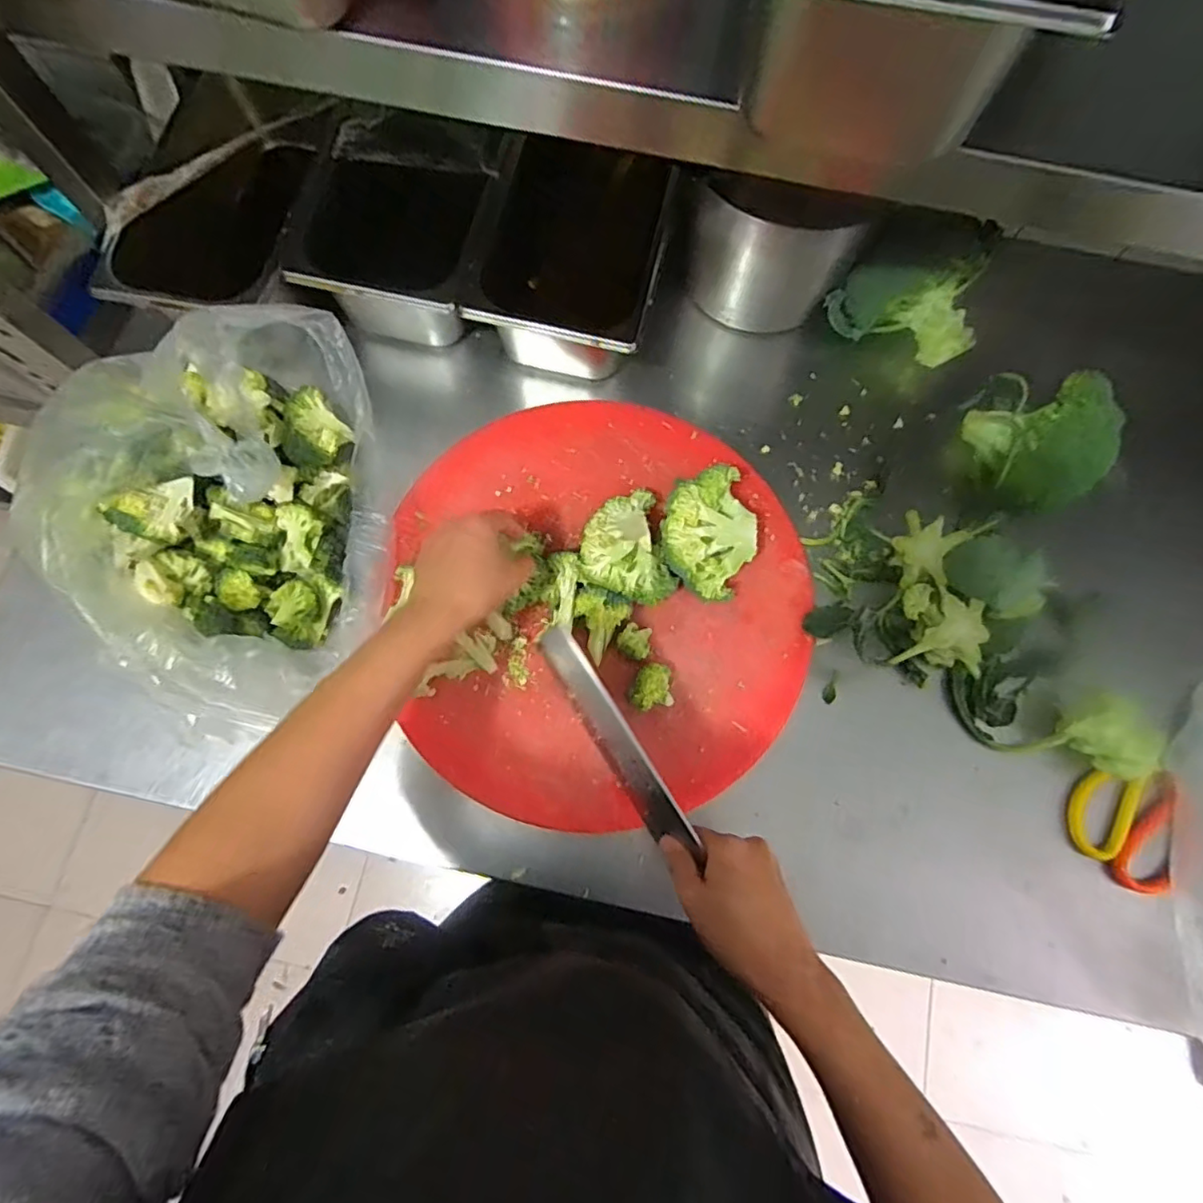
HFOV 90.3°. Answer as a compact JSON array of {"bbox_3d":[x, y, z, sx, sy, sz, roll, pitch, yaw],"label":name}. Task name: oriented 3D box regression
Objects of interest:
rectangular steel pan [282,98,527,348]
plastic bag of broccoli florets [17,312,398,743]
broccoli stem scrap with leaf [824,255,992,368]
[{"bbox_3d":[-0.198,-0.368,0.615,0.177,0.108,0.185,13,76,2],"label":"rectangular steel pan"},{"bbox_3d":[-0.329,-0.068,0.522,0.259,0.139,0.332,-9,76,-3],"label":"plastic bag of broccoli florets"},{"bbox_3d":[0.316,-0.293,0.623,0.152,0.090,0.065,6,76,0],"label":"broccoli stem scrap with leaf"}]

